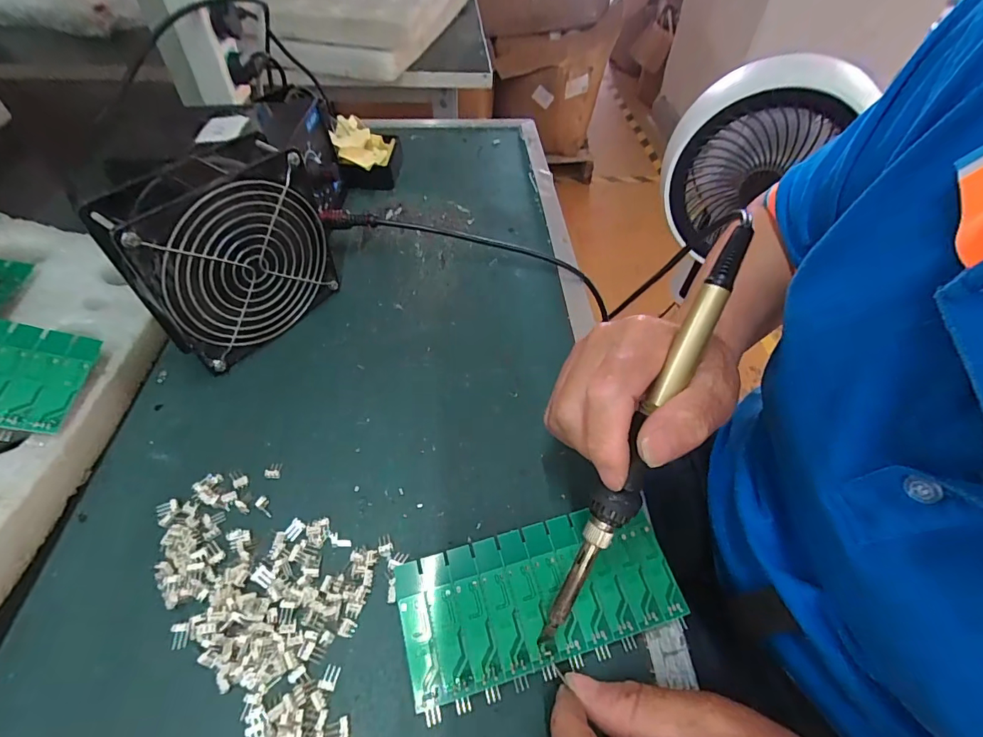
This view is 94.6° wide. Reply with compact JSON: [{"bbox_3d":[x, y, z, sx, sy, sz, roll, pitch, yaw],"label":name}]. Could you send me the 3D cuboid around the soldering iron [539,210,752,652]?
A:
[{"bbox_3d":[0.069,0.033,0.207,0.016,0.015,0.216,24,91,19],"label":"soldering iron"}]

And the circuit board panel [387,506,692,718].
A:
[{"bbox_3d":[0.025,0.114,0.231,0.137,0.013,0.062,-10,48,-9],"label":"circuit board panel"}]

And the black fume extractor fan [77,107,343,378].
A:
[{"bbox_3d":[-0.171,-0.075,0.306,0.044,0.122,0.122,32,57,21],"label":"black fume extractor fan"}]

